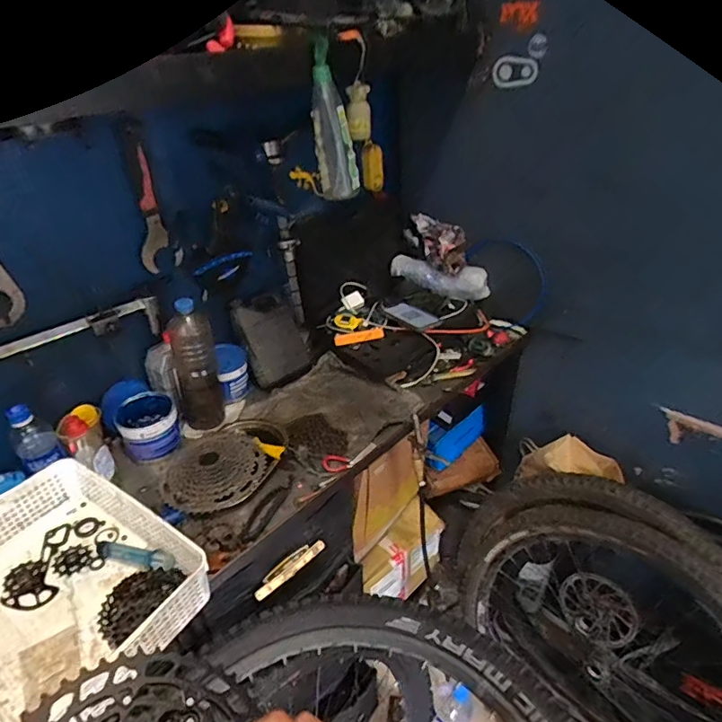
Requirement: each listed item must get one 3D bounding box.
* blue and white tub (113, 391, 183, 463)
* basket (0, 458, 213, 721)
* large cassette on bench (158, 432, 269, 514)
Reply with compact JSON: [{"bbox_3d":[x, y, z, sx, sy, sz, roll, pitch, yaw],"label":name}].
[{"bbox_3d":[-0.390,0.118,0.924,0.099,0.082,0.104,-2,34,1],"label":"blue and white tub"},{"bbox_3d":[-0.396,0.294,0.652,0.325,0.086,0.252,20,40,29],"label":"basket"},{"bbox_3d":[-0.258,0.183,0.867,0.177,0.040,0.178,-22,39,-26],"label":"large cassette on bench"}]

